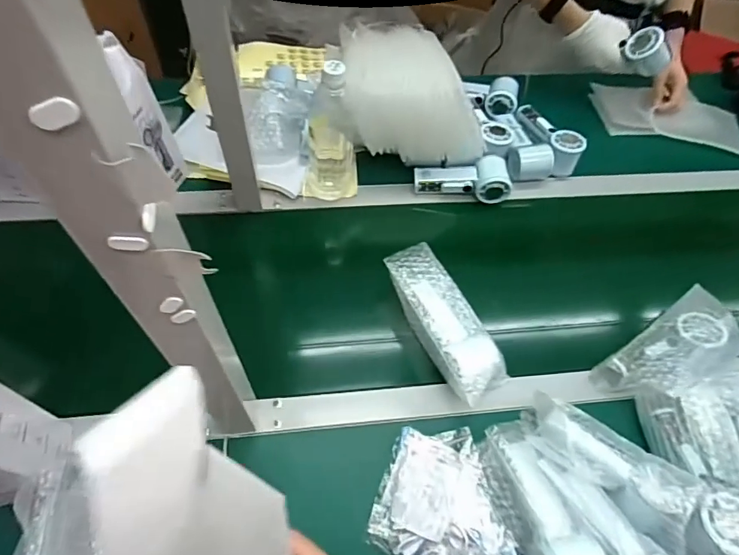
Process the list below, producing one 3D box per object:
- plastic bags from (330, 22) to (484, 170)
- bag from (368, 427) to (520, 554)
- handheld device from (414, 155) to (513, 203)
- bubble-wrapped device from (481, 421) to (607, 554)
[{"bbox_3d":[0.053,-0.304,0.750,0.236,0.135,0.221,-3,59,-6],"label":"plastic bags"},{"bbox_3d":[0.077,0.265,0.508,0.139,0.034,0.187,-13,61,-12],"label":"bag"},{"bbox_3d":[0.151,-0.162,0.761,0.154,0.044,0.060,4,59,-2],"label":"handheld device"},{"bbox_3d":[0.187,0.252,0.498,0.063,0.060,0.189,-14,48,-12],"label":"bubble-wrapped device"}]

